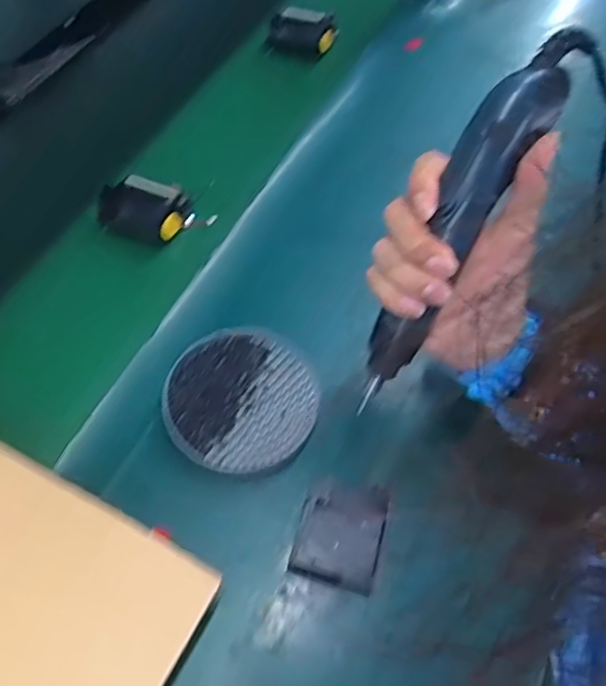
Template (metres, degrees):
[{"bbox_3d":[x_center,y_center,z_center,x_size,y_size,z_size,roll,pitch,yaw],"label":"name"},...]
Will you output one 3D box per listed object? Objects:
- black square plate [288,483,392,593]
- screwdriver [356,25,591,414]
[{"bbox_3d":[0.028,0.130,0.440,0.058,0.016,0.077,16,58,7],"label":"black square plate"},{"bbox_3d":[0.086,-0.064,0.363,0.035,0.238,0.038,32,19,16],"label":"screwdriver"}]

